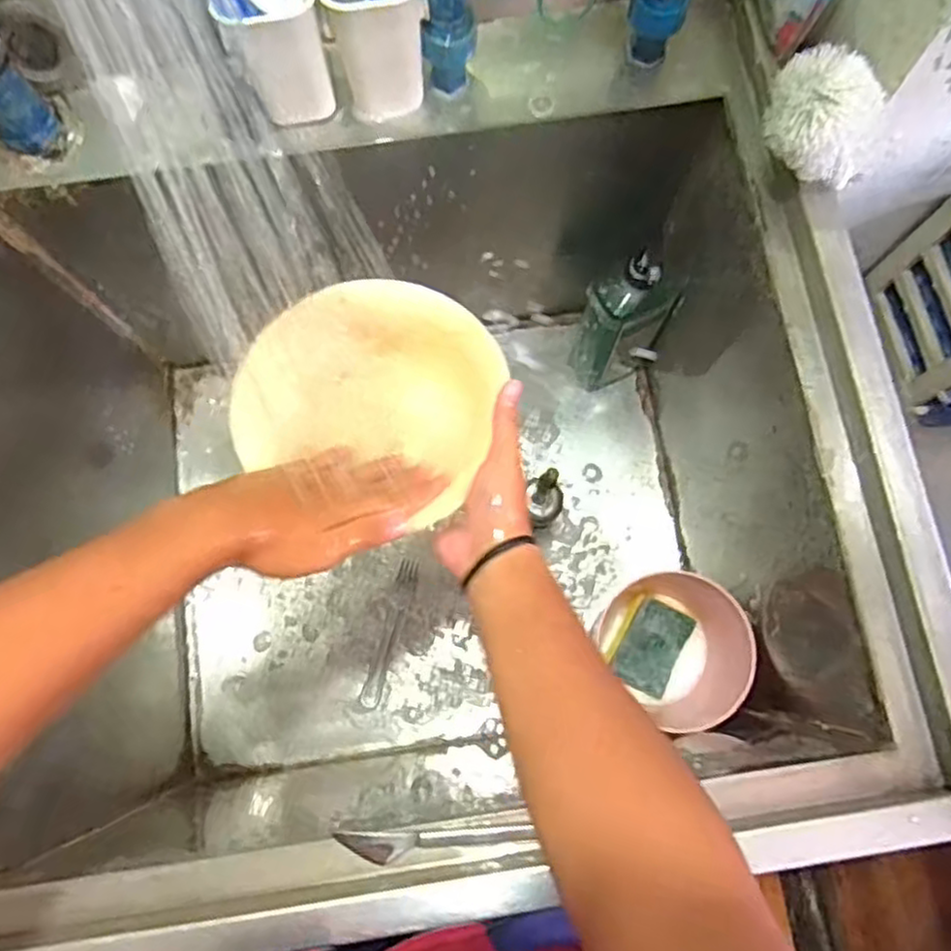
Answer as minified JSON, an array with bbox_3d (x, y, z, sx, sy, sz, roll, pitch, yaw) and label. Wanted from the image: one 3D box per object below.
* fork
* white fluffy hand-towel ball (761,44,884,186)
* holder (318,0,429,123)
[{"bbox_3d":[-0.103,0.188,0.863,0.026,0.009,0.175,17,78,4],"label":"fork"},{"bbox_3d":[0.243,-0.249,0.502,0.077,0.064,0.065,8,78,2],"label":"white fluffy hand-towel ball"},{"bbox_3d":[-0.073,-0.341,0.542,0.073,0.114,0.081,-8,78,-2],"label":"holder"}]

